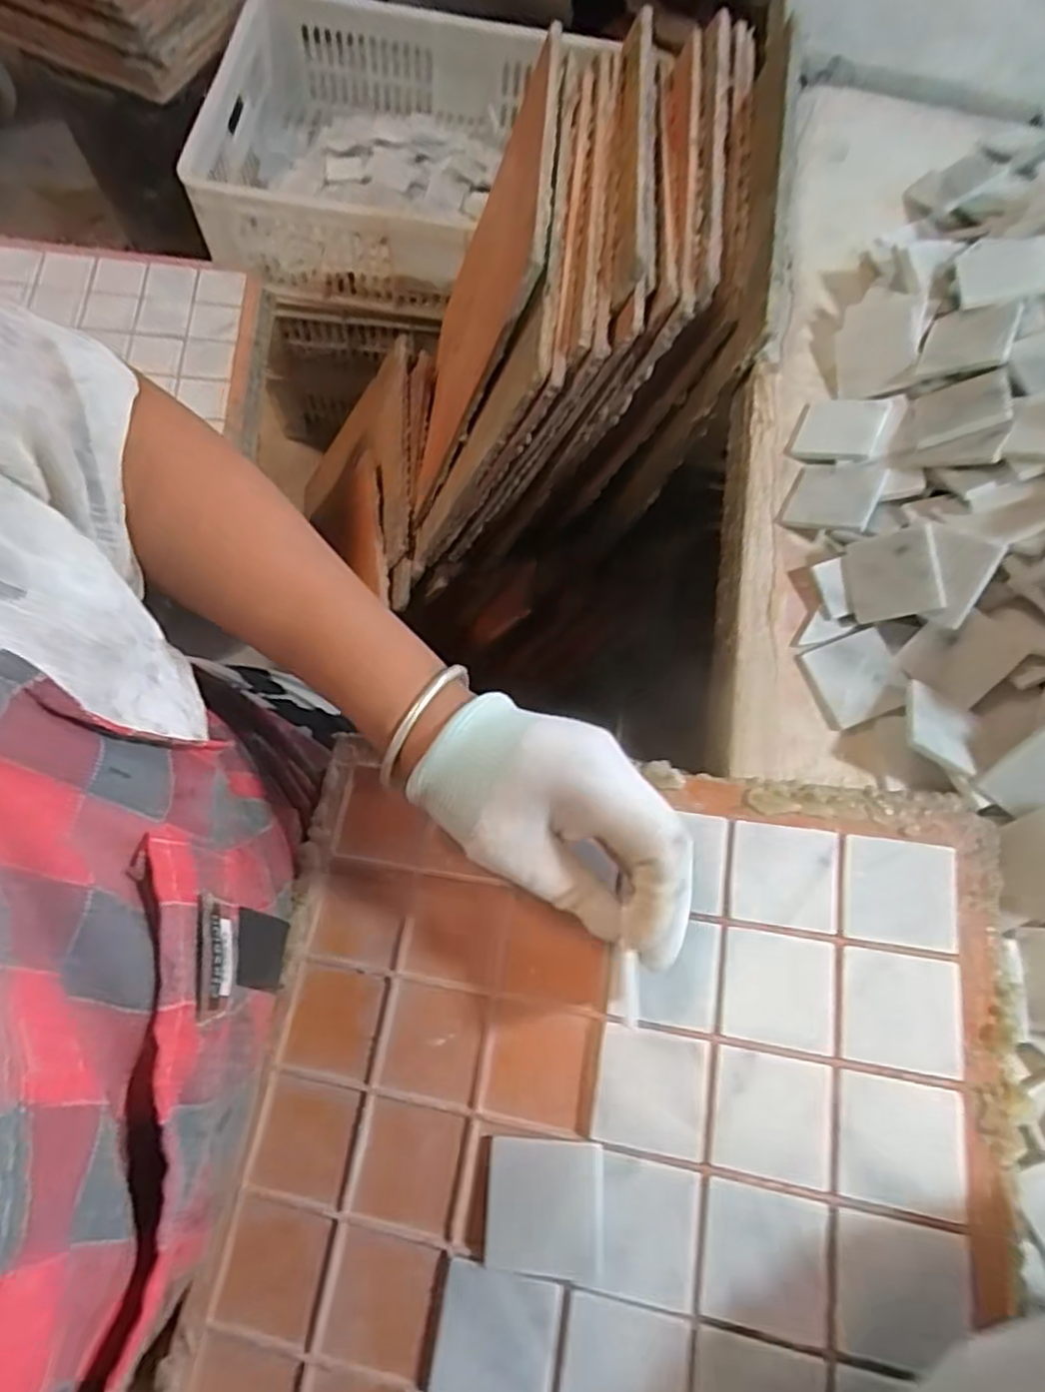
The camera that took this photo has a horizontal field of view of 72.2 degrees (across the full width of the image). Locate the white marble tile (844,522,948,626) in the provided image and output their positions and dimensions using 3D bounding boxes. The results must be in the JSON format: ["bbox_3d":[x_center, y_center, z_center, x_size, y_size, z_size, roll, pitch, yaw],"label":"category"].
[{"bbox_3d":[0.210,-0.068,0.408,0.004,0.046,0.047,6,76,-44],"label":"white marble tile"}]

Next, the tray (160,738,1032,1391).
[{"bbox_3d":[0.034,0.195,0.315,0.329,0.010,0.332,6,69,13],"label":"tray"}]

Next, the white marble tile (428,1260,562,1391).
[{"bbox_3d":[-0.011,0.266,0.295,0.049,0.004,0.047,4,69,12],"label":"white marble tile"}]

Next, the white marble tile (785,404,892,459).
[{"bbox_3d":[0.203,-0.172,0.461,0.051,0.004,0.046,16,69,30],"label":"white marble tile"}]

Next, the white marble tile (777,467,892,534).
[{"bbox_3d":[0.192,-0.123,0.444,0.053,0.008,0.048,13,62,35],"label":"white marble tile"}]

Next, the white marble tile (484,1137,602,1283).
[{"bbox_3d":[0.009,0.218,0.305,0.050,0.004,0.047,-6,62,16],"label":"white marble tile"}]

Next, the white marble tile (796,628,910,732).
[{"bbox_3d":[0.192,-0.010,0.411,0.051,0.007,0.048,-18,72,-12],"label":"white marble tile"}]

